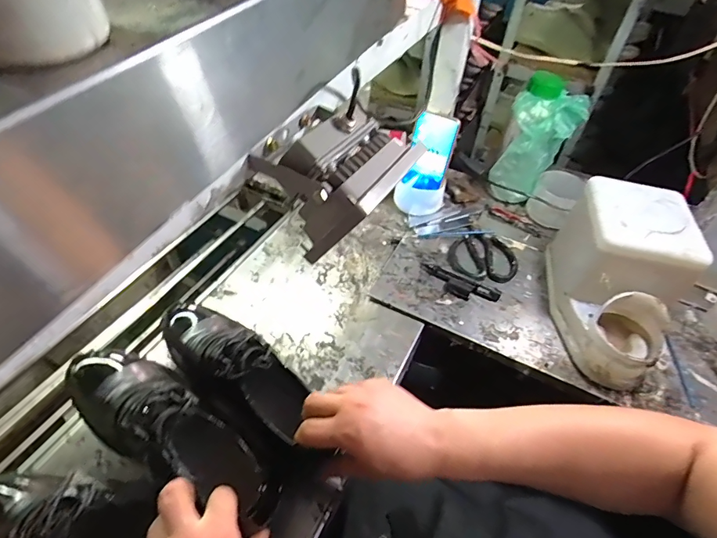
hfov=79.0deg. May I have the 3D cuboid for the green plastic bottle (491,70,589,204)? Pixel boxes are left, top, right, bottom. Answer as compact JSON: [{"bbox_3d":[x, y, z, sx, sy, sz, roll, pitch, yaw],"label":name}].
[{"bbox_3d":[0.308,-0.216,0.754,0.114,0.207,0.089,21,49,16],"label":"green plastic bottle"}]

